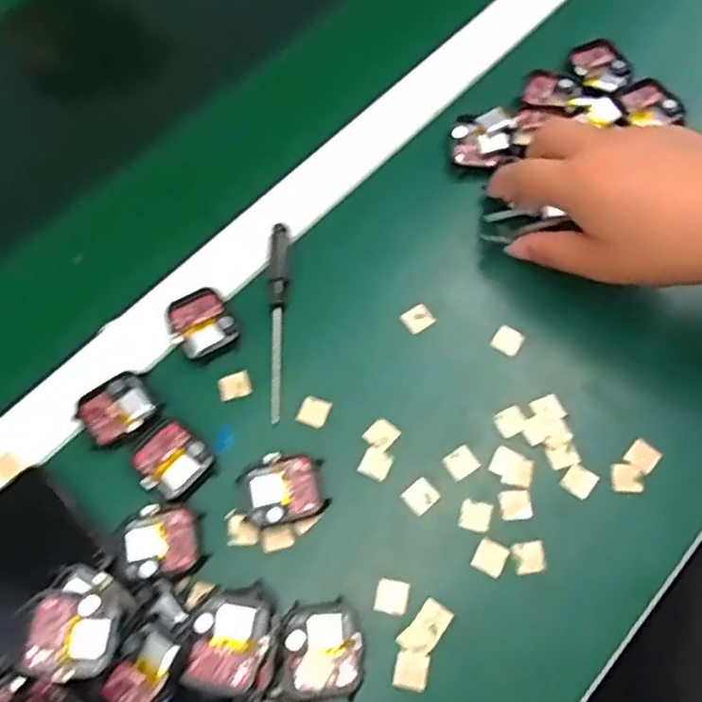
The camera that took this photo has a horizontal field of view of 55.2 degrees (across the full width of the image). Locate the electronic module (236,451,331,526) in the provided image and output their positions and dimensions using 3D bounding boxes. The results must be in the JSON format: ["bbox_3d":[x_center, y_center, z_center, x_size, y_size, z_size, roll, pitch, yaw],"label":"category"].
[{"bbox_3d":[-0.037,0.076,0.373,0.044,0.011,0.036,-15,65,-4],"label":"electronic module"}]

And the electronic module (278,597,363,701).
[{"bbox_3d":[-0.015,0.150,0.338,0.040,0.011,0.044,0,65,3],"label":"electronic module"}]

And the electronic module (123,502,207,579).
[{"bbox_3d":[-0.102,0.103,0.363,0.039,0.010,0.039,-13,65,-3],"label":"electronic module"}]

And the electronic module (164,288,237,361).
[{"bbox_3d":[-0.093,-0.017,0.416,0.037,0.009,0.043,-30,67,-11],"label":"electronic module"}]

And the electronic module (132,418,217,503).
[{"bbox_3d":[-0.103,0.061,0.381,0.042,0.007,0.037,37,72,18],"label":"electronic module"}]

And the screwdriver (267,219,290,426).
[{"bbox_3d":[-0.045,-0.021,0.418,0.013,0.012,0.130,-3,65,2],"label":"screwdriver"}]

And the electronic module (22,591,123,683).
[{"bbox_3d":[-0.134,0.136,0.321,0.040,0.015,0.037,-2,65,2],"label":"electronic module"}]

